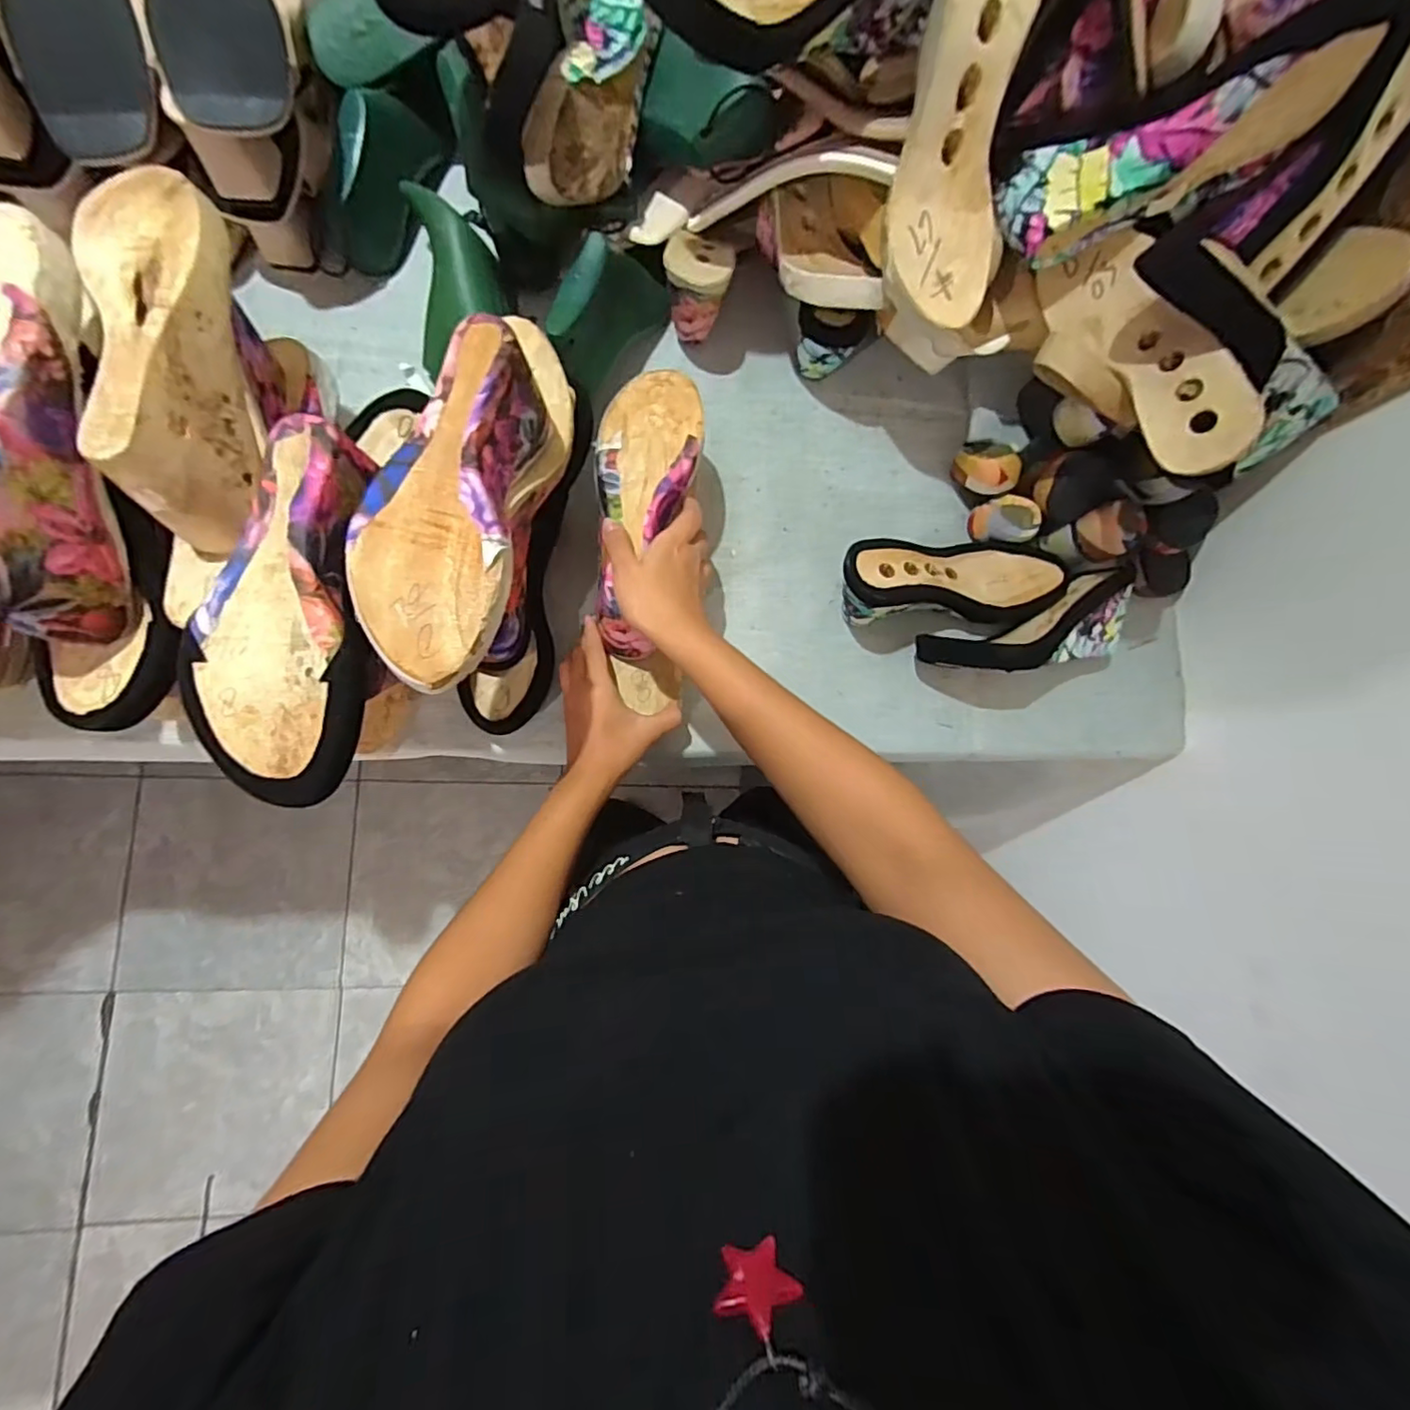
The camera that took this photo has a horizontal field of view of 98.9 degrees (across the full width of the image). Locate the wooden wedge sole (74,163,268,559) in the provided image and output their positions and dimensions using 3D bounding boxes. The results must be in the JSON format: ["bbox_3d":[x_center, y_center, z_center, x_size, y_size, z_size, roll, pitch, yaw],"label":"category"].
[{"bbox_3d":[-0.320,-0.215,0.366,0.072,0.061,0.217,-7,84,-7],"label":"wooden wedge sole"}]

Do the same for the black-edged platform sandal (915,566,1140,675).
[{"bbox_3d":[0.303,-0.067,0.566,0.217,0.072,0.080,-17,85,-8],"label":"black-edged platform sandal"}]

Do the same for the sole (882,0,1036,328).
[{"bbox_3d":[0.176,-0.392,0.407,0.083,0.049,0.225,-3,125,-7],"label":"sole"}]

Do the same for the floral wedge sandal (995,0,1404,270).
[{"bbox_3d":[0.326,-0.395,0.425,0.216,0.070,0.077,-12,83,26],"label":"floral wedge sandal"}]

